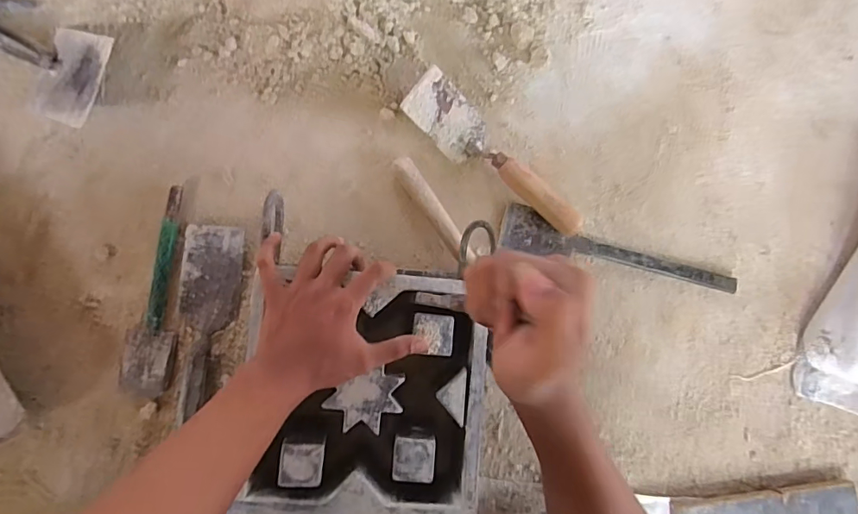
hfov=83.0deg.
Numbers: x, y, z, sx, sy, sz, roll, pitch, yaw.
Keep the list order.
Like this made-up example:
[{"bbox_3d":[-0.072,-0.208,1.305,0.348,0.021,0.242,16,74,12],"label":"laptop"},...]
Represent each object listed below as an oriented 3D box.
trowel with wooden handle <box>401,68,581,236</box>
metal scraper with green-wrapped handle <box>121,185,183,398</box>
[{"bbox_3d":[0.089,-0.127,0.610,0.258,0.054,0.066,36,82,-1],"label":"trowel with wooden handle"},{"bbox_3d":[-0.322,0.038,0.567,0.054,0.019,0.241,3,84,-5],"label":"metal scraper with green-wrapped handle"}]

